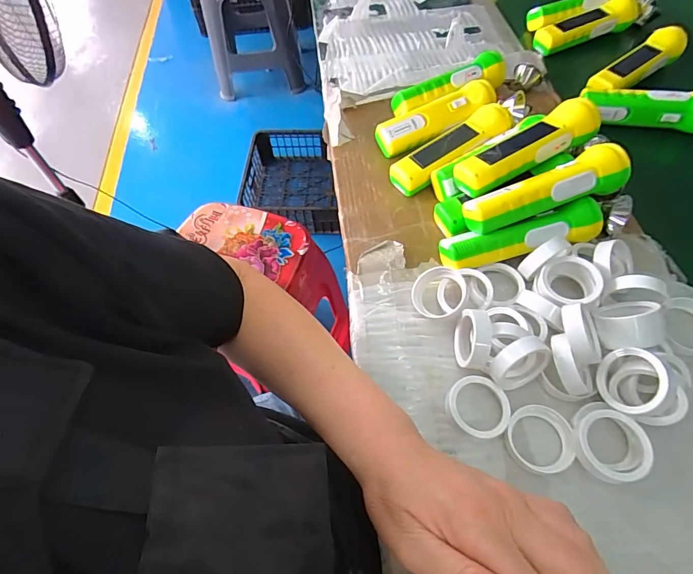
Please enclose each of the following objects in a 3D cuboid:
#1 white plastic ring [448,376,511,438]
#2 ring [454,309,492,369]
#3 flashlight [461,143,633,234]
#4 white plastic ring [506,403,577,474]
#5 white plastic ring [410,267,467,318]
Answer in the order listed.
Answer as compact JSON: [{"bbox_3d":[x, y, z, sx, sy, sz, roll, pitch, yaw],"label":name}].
[{"bbox_3d":[0.113,0.103,0.345,0.050,0.016,0.049,-1,58,2],"label":"white plastic ring"},{"bbox_3d":[0.113,0.046,0.360,0.023,0.038,0.045,4,59,5],"label":"ring"},{"bbox_3d":[0.196,-0.094,0.396,0.158,0.040,0.038,-20,59,8],"label":"flashlight"},{"bbox_3d":[0.158,0.124,0.330,0.047,0.017,0.052,4,59,5],"label":"white plastic ring"},{"bbox_3d":[0.089,0.005,0.391,0.051,0.023,0.051,1,93,16],"label":"white plastic ring"}]

